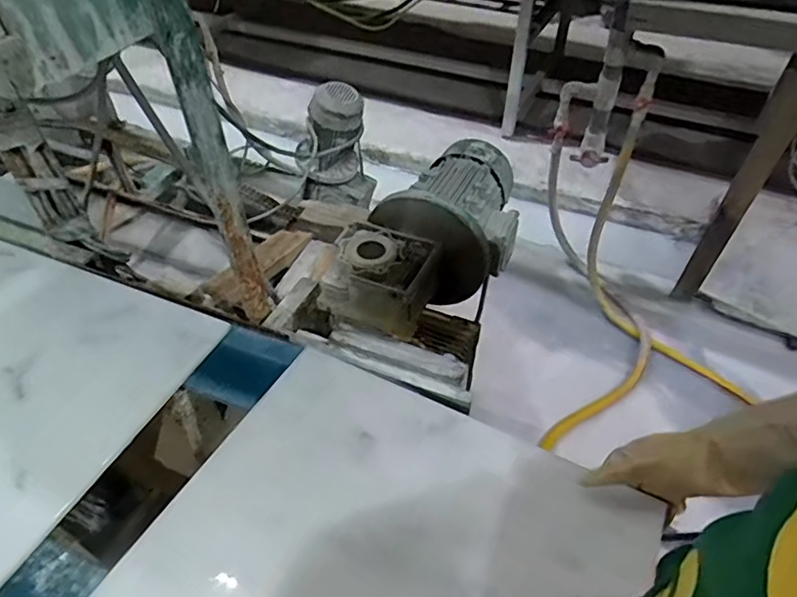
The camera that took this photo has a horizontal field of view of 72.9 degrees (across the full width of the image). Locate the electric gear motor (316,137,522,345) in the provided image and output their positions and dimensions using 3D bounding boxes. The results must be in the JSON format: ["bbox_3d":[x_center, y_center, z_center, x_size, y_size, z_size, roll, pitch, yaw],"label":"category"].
[{"bbox_3d":[0.065,-0.103,0.834,0.204,0.167,0.386,29,52,25],"label":"electric gear motor"}]

